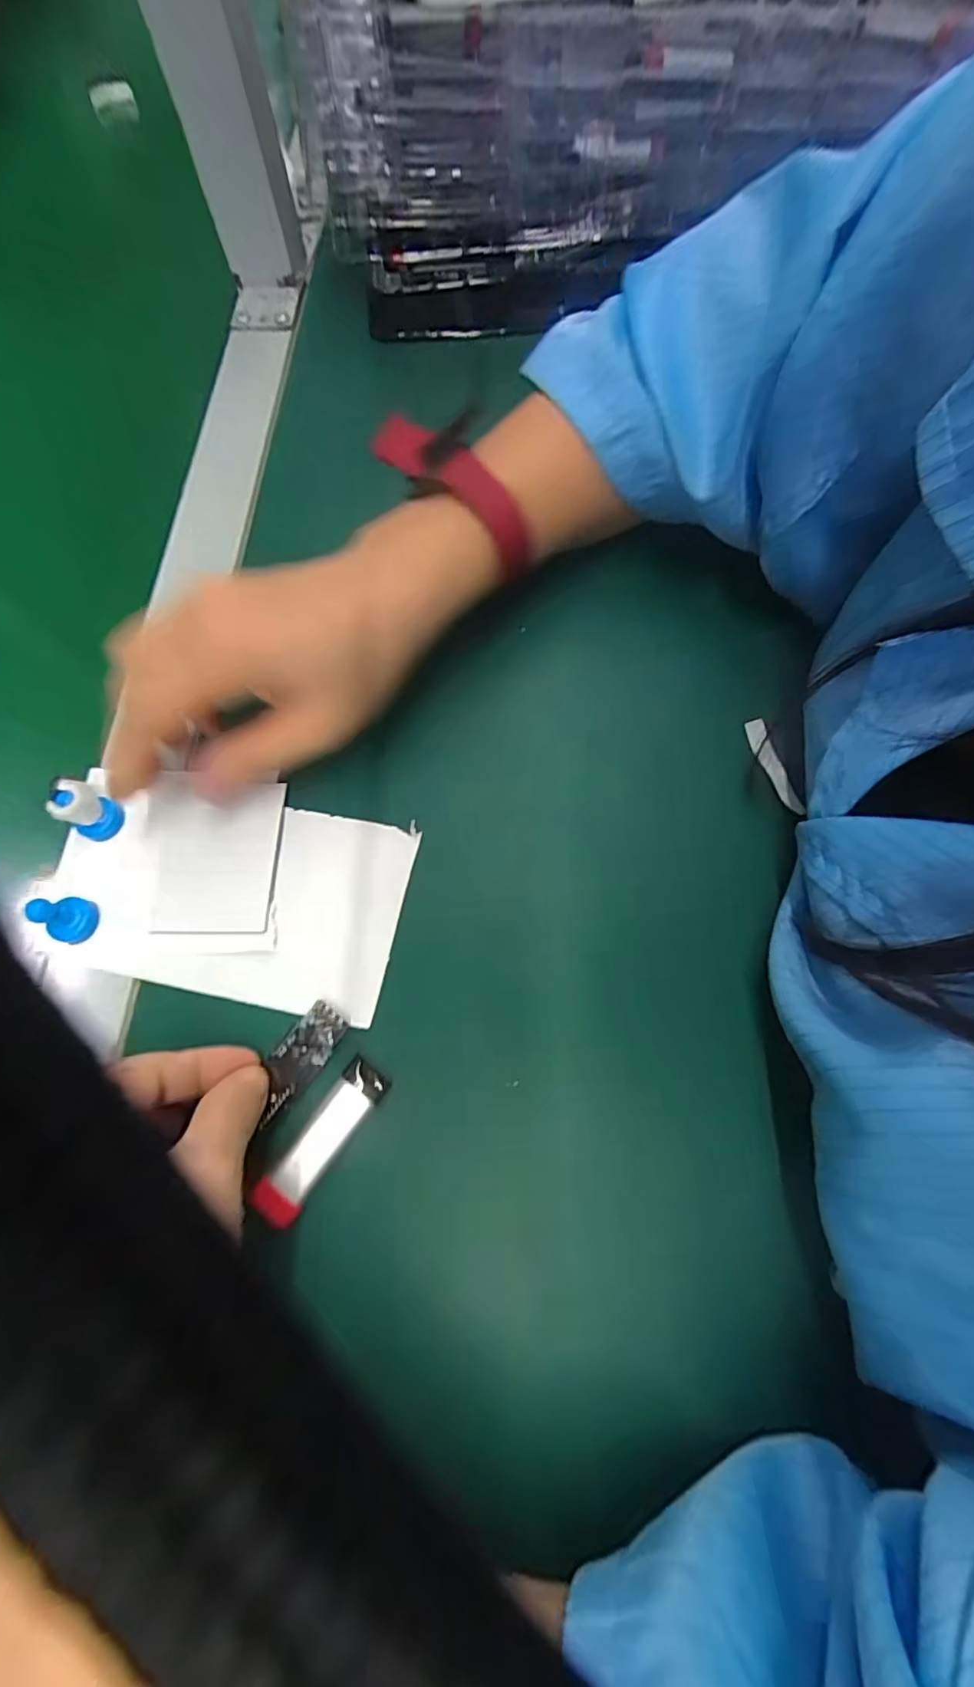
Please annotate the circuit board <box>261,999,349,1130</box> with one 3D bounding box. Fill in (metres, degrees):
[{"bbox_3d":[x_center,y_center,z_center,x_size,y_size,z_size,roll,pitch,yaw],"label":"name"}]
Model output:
[{"bbox_3d":[-0.069,0.079,0.208,0.018,0.008,0.042,35,79,8],"label":"circuit board"}]

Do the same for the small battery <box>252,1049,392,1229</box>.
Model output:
[{"bbox_3d":[-0.057,0.102,0.195,0.016,0.005,0.056,34,75,12],"label":"small battery"}]

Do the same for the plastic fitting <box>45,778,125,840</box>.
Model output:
[{"bbox_3d":[-0.165,-0.013,0.234,0.016,0.025,0.018,17,72,7],"label":"plastic fitting"}]

